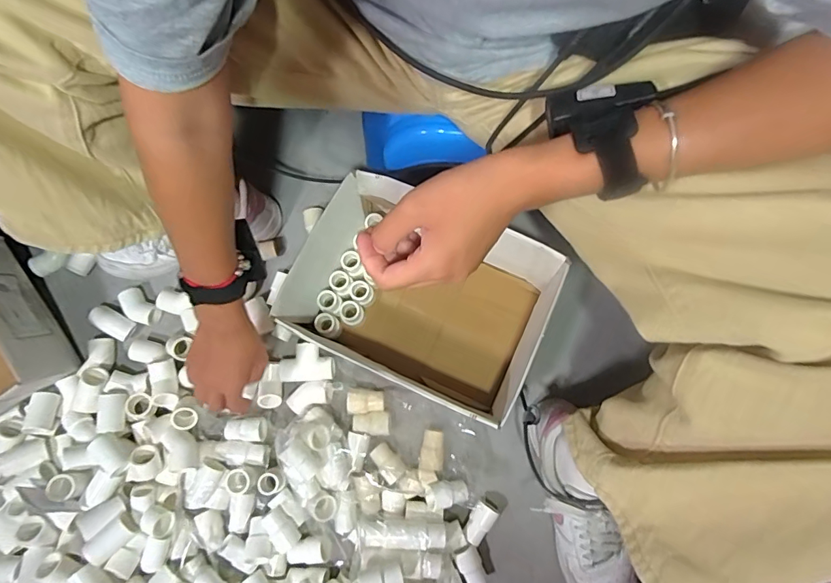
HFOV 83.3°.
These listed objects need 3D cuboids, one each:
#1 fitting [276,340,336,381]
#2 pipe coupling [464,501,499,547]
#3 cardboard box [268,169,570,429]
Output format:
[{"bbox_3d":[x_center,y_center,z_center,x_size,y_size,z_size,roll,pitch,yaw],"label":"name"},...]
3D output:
[{"bbox_3d":[-0.150,0.098,0.650,0.075,0.024,0.053,0,78,1],"label":"fitting"},{"bbox_3d":[0.081,0.297,0.600,0.028,0.026,0.051,30,80,7],"label":"pipe coupling"},{"bbox_3d":[0.008,0.008,0.615,0.300,0.122,0.215,27,80,6],"label":"cardboard box"}]

